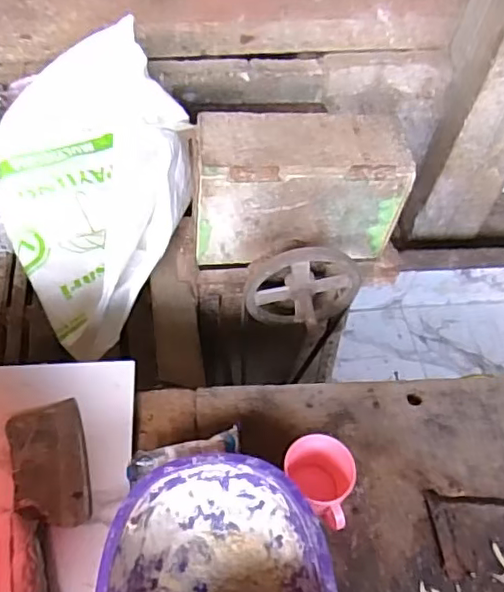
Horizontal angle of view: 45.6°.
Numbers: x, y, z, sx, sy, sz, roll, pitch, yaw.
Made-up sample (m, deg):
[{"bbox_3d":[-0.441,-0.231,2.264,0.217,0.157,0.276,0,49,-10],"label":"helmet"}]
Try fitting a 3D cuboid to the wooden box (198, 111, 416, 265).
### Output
[{"bbox_3d":[0.081,-0.186,1.048,0.348,0.223,0.131,-2,51,-6],"label":"wooden box"}]

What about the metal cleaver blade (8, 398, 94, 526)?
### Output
[{"bbox_3d":[-0.225,0.185,0.665,0.078,0.012,0.147,-13,53,-14],"label":"metal cleaver blade"}]

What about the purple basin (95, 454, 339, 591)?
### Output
[{"bbox_3d":[-0.031,0.314,0.563,0.214,0.081,0.300,-2,51,-6],"label":"purple basin"}]

